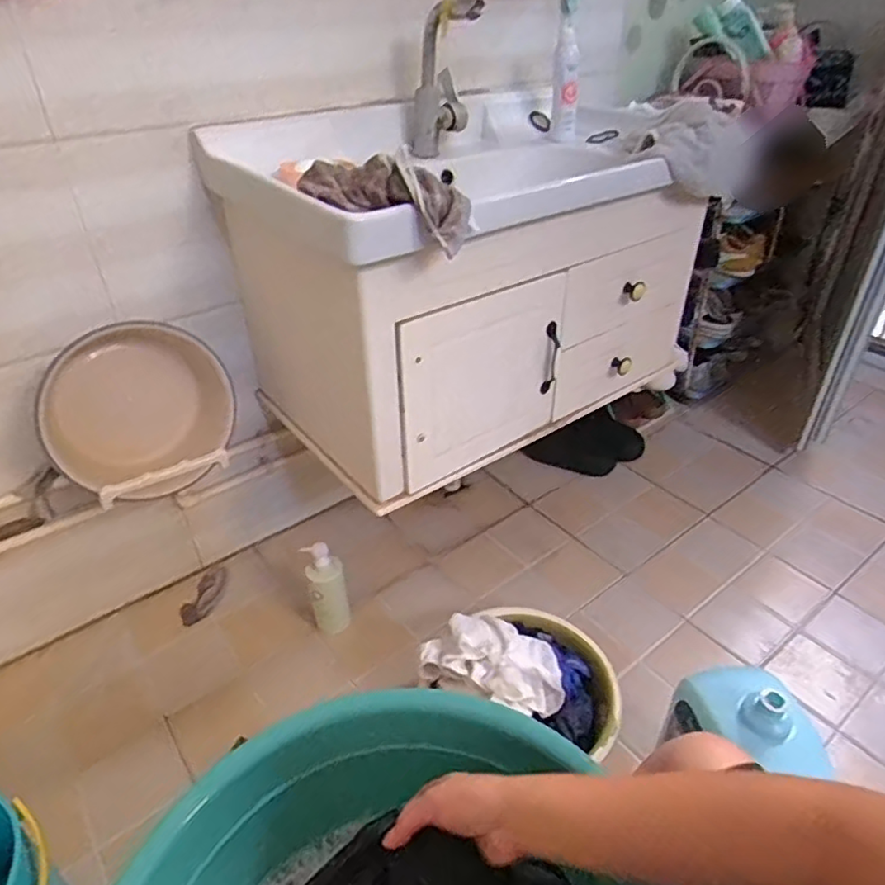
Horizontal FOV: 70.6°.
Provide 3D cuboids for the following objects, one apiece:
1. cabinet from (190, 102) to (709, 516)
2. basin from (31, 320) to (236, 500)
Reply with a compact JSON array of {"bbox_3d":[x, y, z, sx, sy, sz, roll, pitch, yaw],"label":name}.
[{"bbox_3d":[0.057,-0.313,1.169,0.782,0.482,0.484,-26,43,-30],"label":"cabinet"},{"bbox_3d":[-0.481,-0.048,1.005,0.287,0.270,0.115,-28,29,-34],"label":"basin"}]

